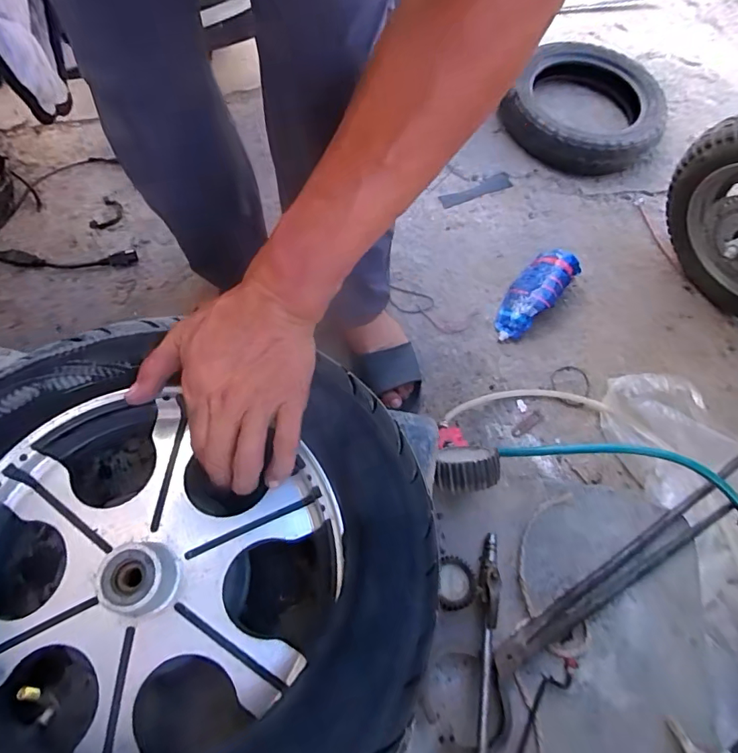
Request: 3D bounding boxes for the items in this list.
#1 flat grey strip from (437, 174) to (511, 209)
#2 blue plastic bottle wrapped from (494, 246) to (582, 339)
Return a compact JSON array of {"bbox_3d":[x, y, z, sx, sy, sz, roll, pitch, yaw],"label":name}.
[{"bbox_3d":[0.239,-0.412,1.084,0.192,0.010,0.043,-27,66,-23],"label":"flat grey strip"},{"bbox_3d":[0.314,-0.160,0.940,0.085,0.065,0.202,39,69,15],"label":"blue plastic bottle wrapped"}]

